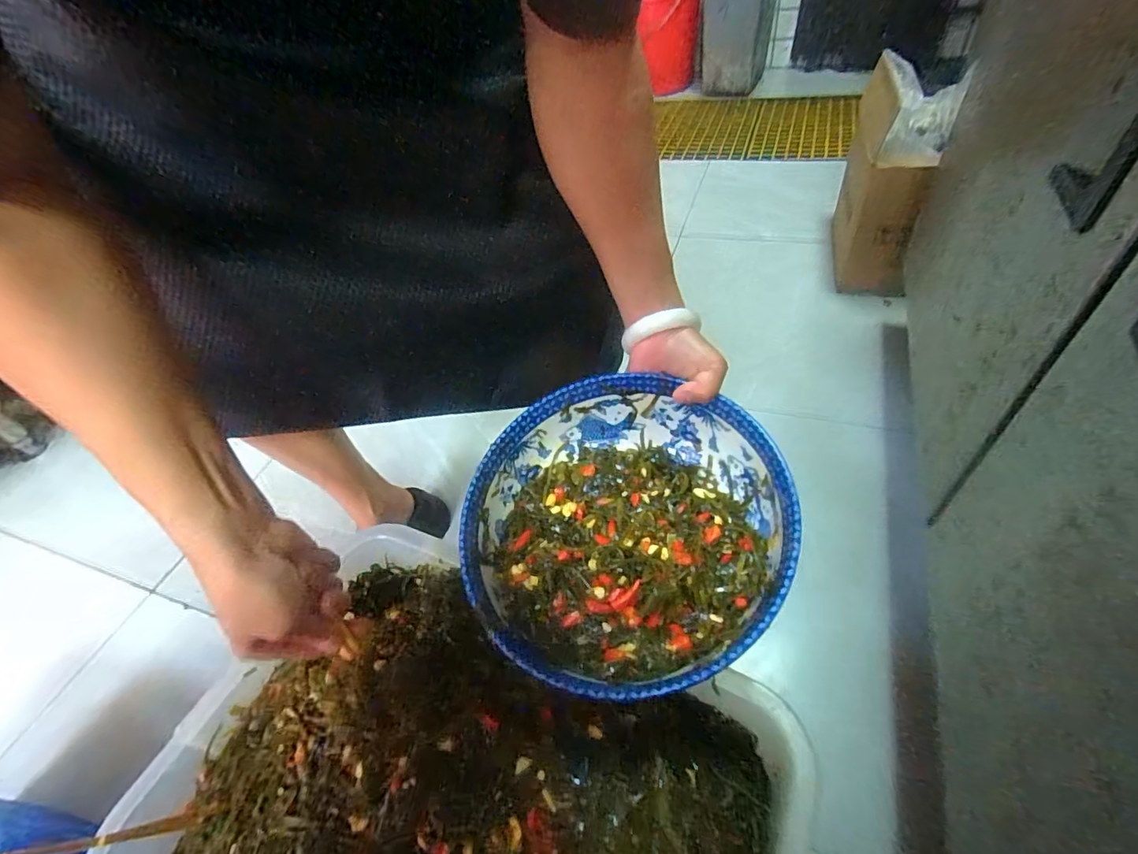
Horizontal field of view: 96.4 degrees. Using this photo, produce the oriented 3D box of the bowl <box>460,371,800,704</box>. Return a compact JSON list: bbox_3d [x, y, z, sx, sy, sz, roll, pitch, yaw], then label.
[{"bbox_3d":[0.038,0.073,0.398,0.234,0.085,0.238,0,51,0],"label":"bowl"}]

